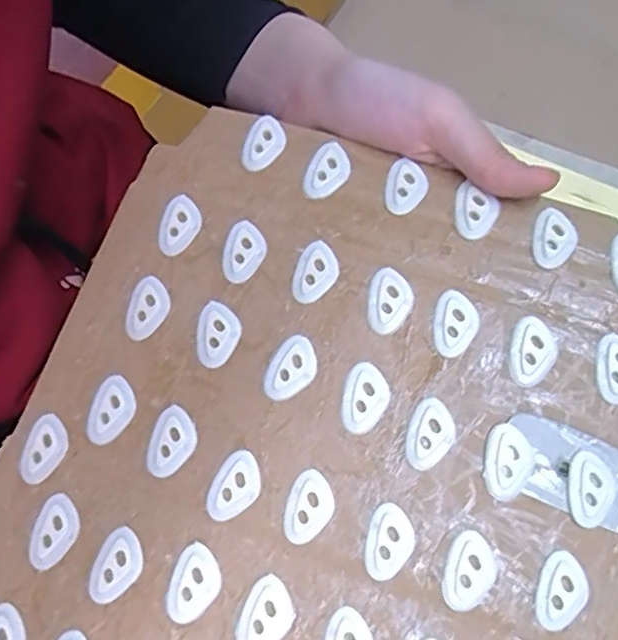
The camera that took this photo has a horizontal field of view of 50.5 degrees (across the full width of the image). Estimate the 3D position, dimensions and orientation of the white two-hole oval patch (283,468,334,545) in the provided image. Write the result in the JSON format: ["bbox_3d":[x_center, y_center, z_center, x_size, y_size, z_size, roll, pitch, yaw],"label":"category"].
[{"bbox_3d":[0.000,0.069,0.241,0.017,0.005,0.025,20,68,9],"label":"white two-hole oval patch"}]

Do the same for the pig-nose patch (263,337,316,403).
[{"bbox_3d":[-0.007,0.019,0.254,0.018,0.004,0.025,40,73,16],"label":"pig-nose patch"}]

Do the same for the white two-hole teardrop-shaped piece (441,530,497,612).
[{"bbox_3d":[0.056,0.089,0.231,0.017,0.005,0.025,22,69,10],"label":"white two-hole teardrop-shaped piece"}]

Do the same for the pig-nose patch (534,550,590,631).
[{"bbox_3d":[0.088,0.095,0.228,0.016,0.005,0.025,19,68,9],"label":"pig-nose patch"}]

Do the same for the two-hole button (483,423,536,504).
[{"bbox_3d":[0.072,0.052,0.238,0.017,0.004,0.026,13,67,6],"label":"two-hole button"}]

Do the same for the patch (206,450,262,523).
[{"bbox_3d":[-0.028,0.063,0.246,0.017,0.006,0.025,39,72,16],"label":"patch"}]

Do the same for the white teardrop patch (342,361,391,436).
[{"bbox_3d":[0.022,0.030,0.248,0.017,0.004,0.026,11,67,5],"label":"white teardrop patch"}]

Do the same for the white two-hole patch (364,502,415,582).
[{"bbox_3d":[0.029,0.080,0.236,0.017,0.005,0.025,17,68,8],"label":"white two-hole patch"}]

